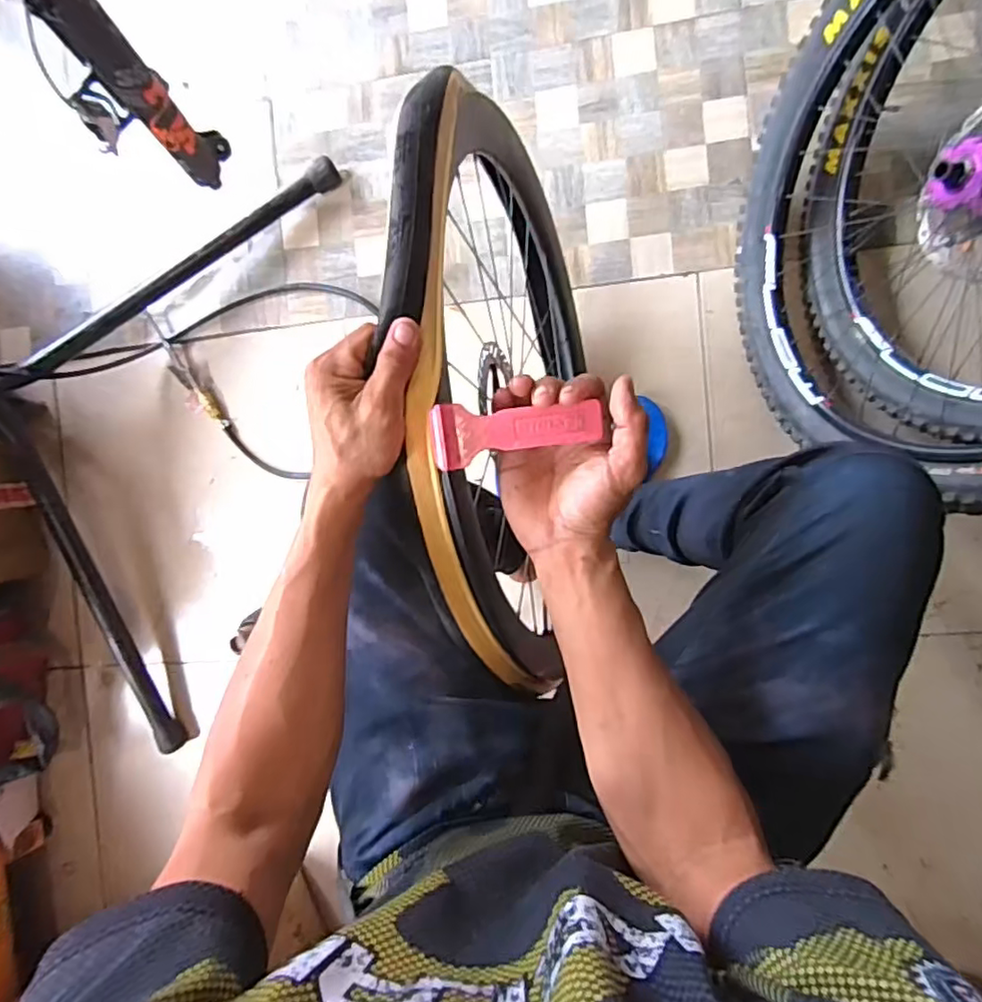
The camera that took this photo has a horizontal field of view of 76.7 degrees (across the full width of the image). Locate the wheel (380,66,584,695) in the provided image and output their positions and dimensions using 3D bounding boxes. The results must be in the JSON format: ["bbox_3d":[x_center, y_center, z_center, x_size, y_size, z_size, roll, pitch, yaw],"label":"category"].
[{"bbox_3d":[0.028,-0.103,0.694,0.128,0.561,0.549,1,93,8],"label":"wheel"}]

